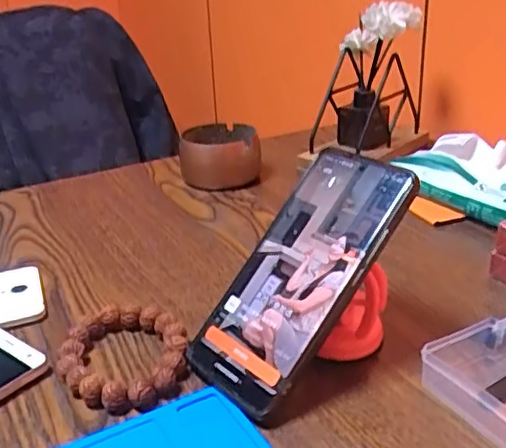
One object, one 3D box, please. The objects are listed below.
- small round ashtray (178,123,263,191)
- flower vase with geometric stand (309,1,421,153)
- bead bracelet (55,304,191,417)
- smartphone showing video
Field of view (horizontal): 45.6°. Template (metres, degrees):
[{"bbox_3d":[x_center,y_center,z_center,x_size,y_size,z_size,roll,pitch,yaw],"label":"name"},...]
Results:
[{"bbox_3d":[-0.036,-0.074,0.659,0.086,0.051,0.096,-4,25,-3],"label":"small round ashtray"},{"bbox_3d":[0.127,-0.154,0.660,0.122,0.159,0.088,1,26,9],"label":"flower vase with geometric stand"},{"bbox_3d":[-0.080,0.081,0.374,0.076,0.018,0.089,-5,25,-4],"label":"bead bracelet"},{"bbox_3d":[0.027,0.028,0.358,0.072,0.007,0.162,28,79,44],"label":"smartphone showing video"}]

